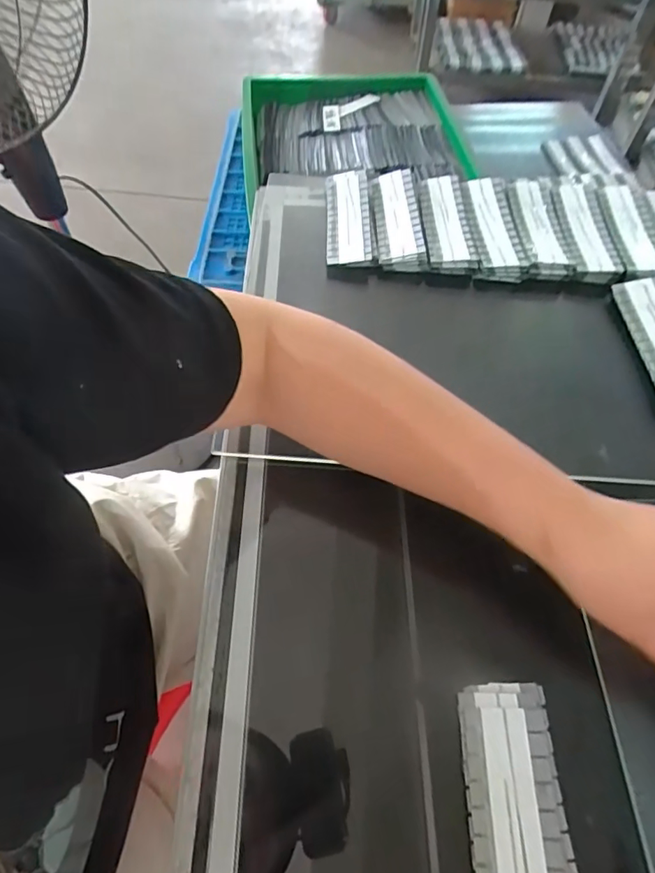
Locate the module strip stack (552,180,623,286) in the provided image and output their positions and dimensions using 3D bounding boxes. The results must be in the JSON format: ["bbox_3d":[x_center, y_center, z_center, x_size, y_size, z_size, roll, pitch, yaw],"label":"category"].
[{"bbox_3d":[0.237,-0.194,0.464,0.044,0.016,0.133,7,58,2],"label":"module strip stack"}]

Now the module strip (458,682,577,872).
[{"bbox_3d":[0.091,0.189,0.228,0.047,0.008,0.135,2,58,-1],"label":"module strip"}]

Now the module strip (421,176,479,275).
[{"bbox_3d":[0.110,-0.197,0.459,0.043,0.011,0.123,4,58,0],"label":"module strip"}]

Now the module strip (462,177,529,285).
[{"bbox_3d":[0.151,-0.194,0.459,0.046,0.013,0.129,2,58,-1],"label":"module strip"}]

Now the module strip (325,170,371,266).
[{"bbox_3d":[0.019,-0.203,0.462,0.039,0.011,0.131,1,58,-2],"label":"module strip"}]

